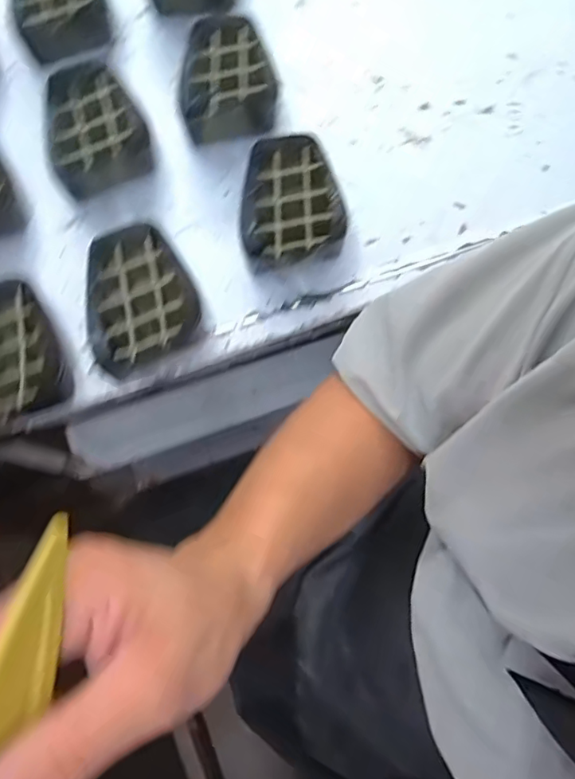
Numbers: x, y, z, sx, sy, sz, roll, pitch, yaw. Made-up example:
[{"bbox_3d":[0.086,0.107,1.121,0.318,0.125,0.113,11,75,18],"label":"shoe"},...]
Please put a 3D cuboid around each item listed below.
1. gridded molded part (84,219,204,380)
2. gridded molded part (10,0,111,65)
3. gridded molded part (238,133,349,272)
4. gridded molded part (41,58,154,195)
[{"bbox_3d":[-0.110,-0.067,0.421,0.079,0.028,0.124,-6,70,-4],"label":"gridded molded part"},{"bbox_3d":[-0.206,-0.347,0.496,0.076,0.031,0.107,-25,78,-7],"label":"gridded molded part"},{"bbox_3d":[0.003,-0.148,0.447,0.082,0.034,0.116,-8,77,-3],"label":"gridded molded part"},{"bbox_3d":[-0.158,-0.216,0.462,0.080,0.039,0.119,-12,77,-4],"label":"gridded molded part"}]

